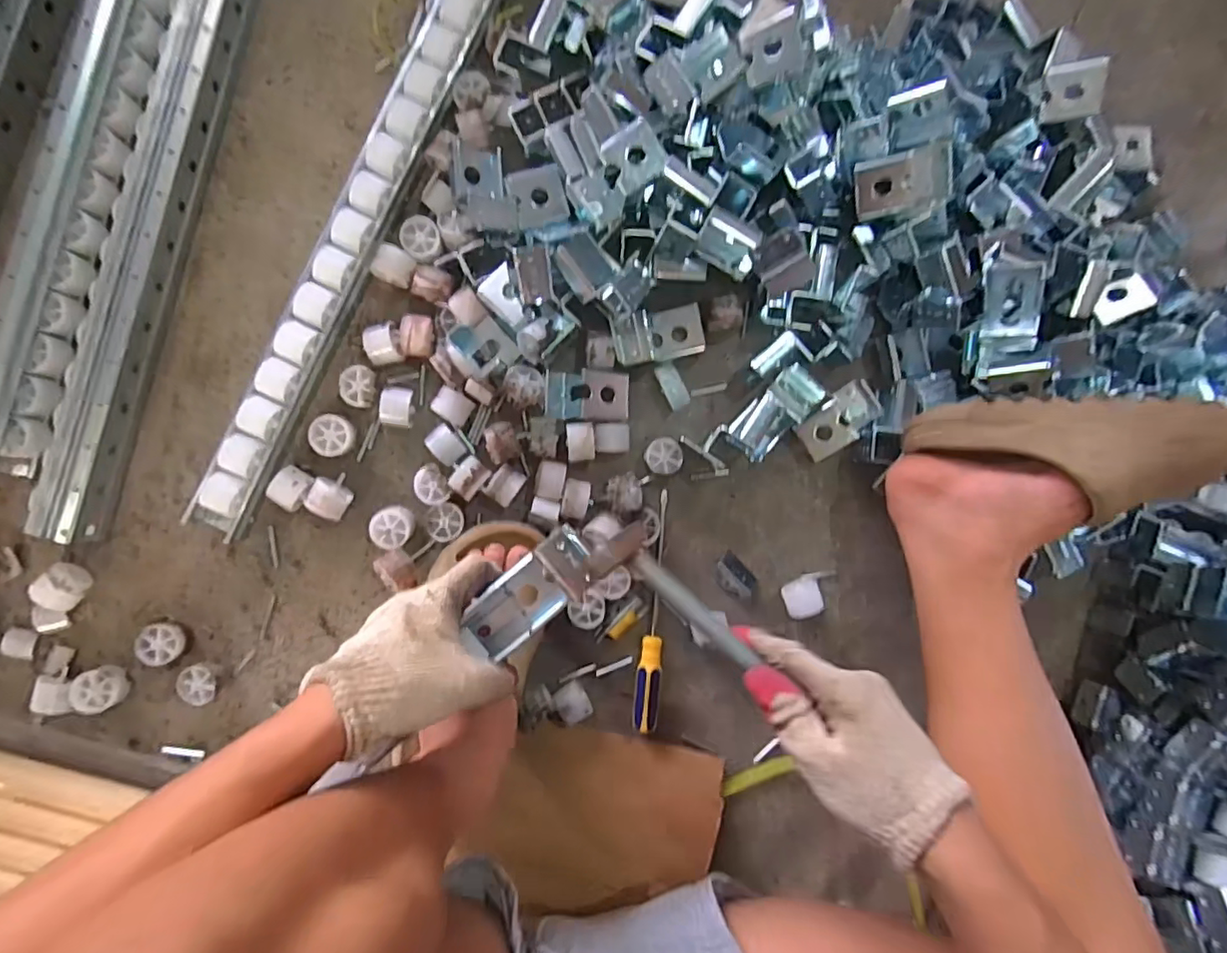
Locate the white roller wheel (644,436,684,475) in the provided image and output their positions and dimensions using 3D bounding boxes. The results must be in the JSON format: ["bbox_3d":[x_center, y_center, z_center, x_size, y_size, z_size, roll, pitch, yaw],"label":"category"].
[{"bbox_3d":[0.046,-0.019,0.573,0.036,0.024,0.034,0,90,-6],"label":"white roller wheel"}]

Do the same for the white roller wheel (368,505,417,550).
[{"bbox_3d":[-0.199,0.046,0.546,0.038,0.025,0.036,0,90,-6],"label":"white roller wheel"}]

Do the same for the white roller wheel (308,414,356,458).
[{"bbox_3d":[-0.252,-0.036,0.541,0.034,0.023,0.037,0,90,-6],"label":"white roller wheel"}]

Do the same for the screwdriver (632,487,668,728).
[{"bbox_3d":[0.041,0.127,0.571,0.022,0.027,0.220,7,89,-6],"label":"screwdriver"}]

